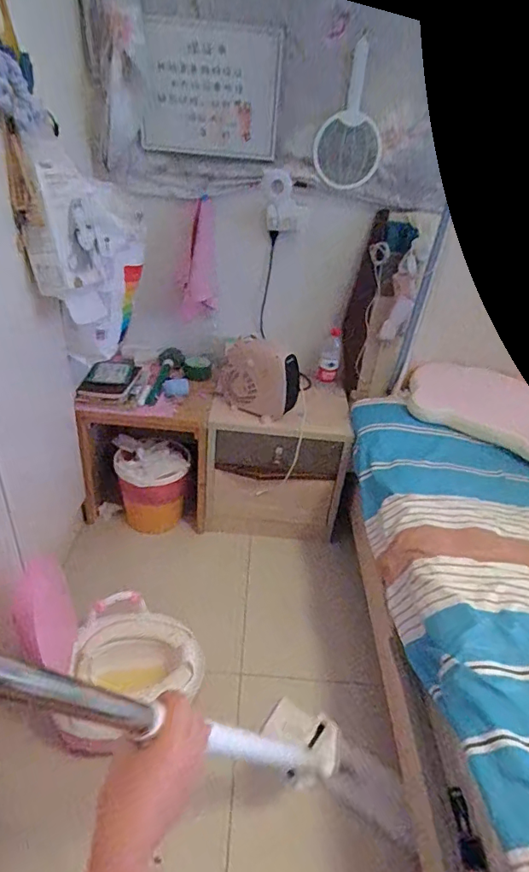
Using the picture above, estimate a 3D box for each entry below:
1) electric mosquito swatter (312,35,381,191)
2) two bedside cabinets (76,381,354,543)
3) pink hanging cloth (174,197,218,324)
[{"bbox_3d":[0.251,-0.897,1.369,0.188,0.330,0.028,5,33,-3],"label":"electric mosquito swatter"},{"bbox_3d":[-0.172,0.067,1.703,0.876,0.484,0.314,6,33,-1],"label":"two bedside cabinets"},{"bbox_3d":[-0.224,-0.579,1.617,0.132,0.371,0.033,1,34,-9],"label":"pink hanging cloth"}]

